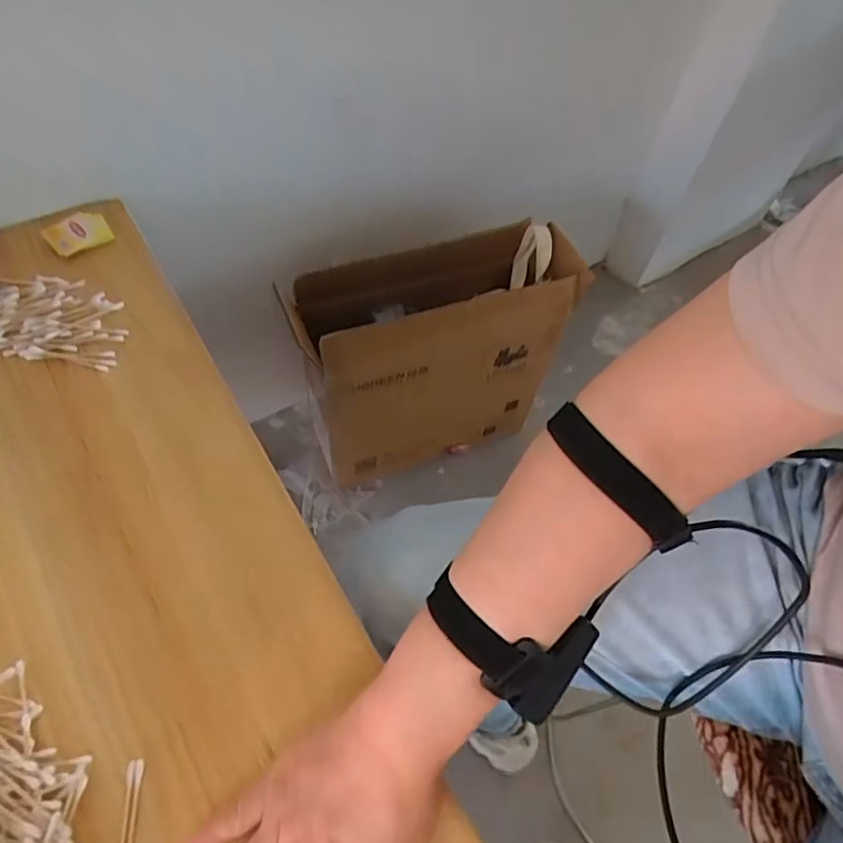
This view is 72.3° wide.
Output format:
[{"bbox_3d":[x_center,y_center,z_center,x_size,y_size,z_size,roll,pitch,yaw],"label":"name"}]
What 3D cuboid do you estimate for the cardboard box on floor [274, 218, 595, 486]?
[{"bbox_3d":[0.029,-0.092,0.923,0.417,0.361,0.148,-18,61,-15],"label":"cardboard box on floor"}]

